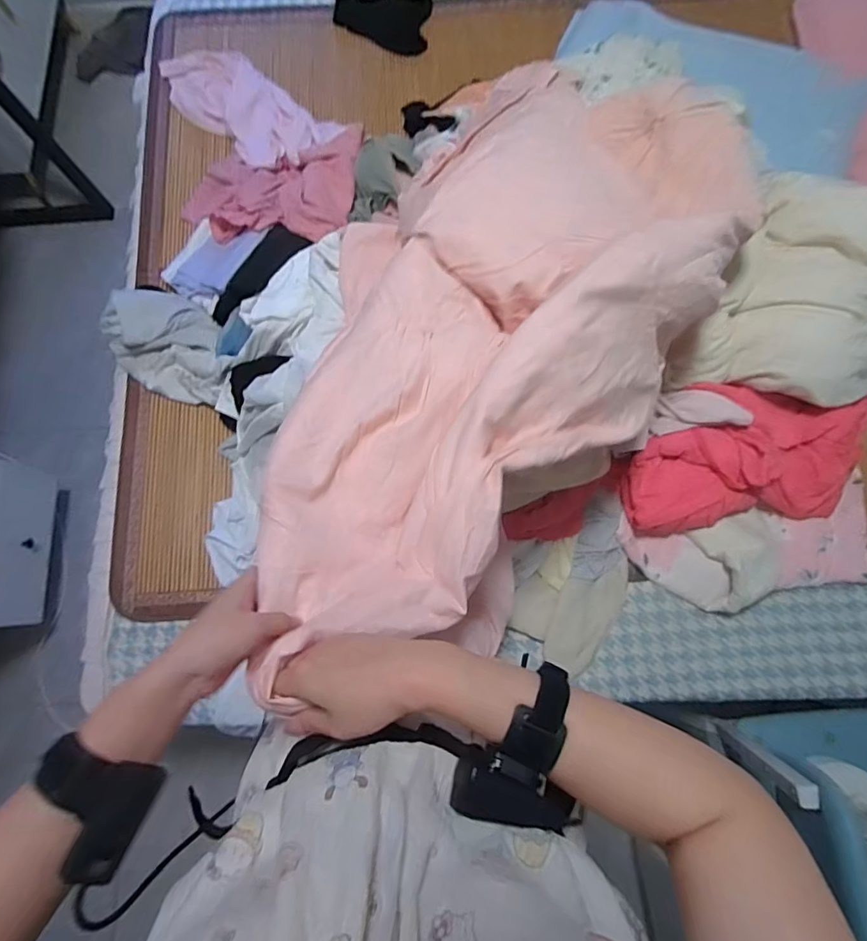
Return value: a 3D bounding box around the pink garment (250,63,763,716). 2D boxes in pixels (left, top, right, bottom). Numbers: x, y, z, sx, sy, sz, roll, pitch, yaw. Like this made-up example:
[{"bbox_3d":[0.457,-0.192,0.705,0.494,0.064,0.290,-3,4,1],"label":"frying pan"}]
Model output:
[{"bbox_3d":[0.128,-0.239,0.683,0.424,0.141,1.029,32,67,7],"label":"pink garment"}]

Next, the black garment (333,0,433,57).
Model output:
[{"bbox_3d":[-0.126,-1.160,1.275,0.239,0.022,0.162,15,79,4],"label":"black garment"}]

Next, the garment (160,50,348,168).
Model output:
[{"bbox_3d":[-0.444,-0.855,1.175,0.473,0.062,0.204,41,82,8],"label":"garment"}]

